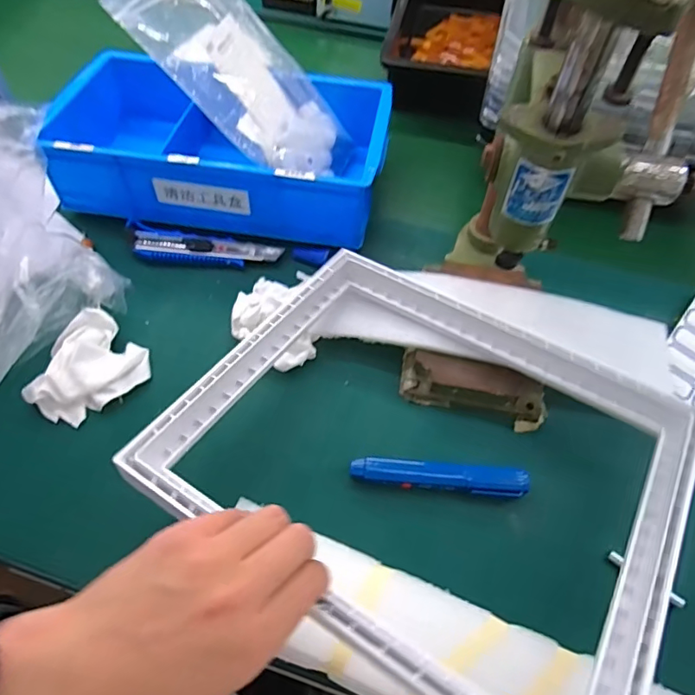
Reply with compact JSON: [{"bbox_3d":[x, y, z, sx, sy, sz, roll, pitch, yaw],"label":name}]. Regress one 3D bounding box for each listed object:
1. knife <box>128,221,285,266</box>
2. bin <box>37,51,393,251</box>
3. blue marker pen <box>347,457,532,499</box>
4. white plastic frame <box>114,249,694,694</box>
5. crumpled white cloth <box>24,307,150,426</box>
[{"bbox_3d":[-0.153,-0.108,0.553,0.162,0.016,0.040,3,58,1],"label":"knife"},{"bbox_3d":[-0.140,-0.231,0.589,0.362,0.090,0.215,10,58,5],"label":"bin"},{"bbox_3d":[0.076,0.111,0.437,0.143,0.027,0.022,6,58,3],"label":"blue marker pen"},{"bbox_3d":[0.056,0.069,0.363,0.324,0.026,0.278,28,53,19],"label":"white plastic frame"},{"bbox_3d":[-0.240,0.019,0.473,0.083,0.030,0.098,40,66,21],"label":"crumpled white cloth"}]

